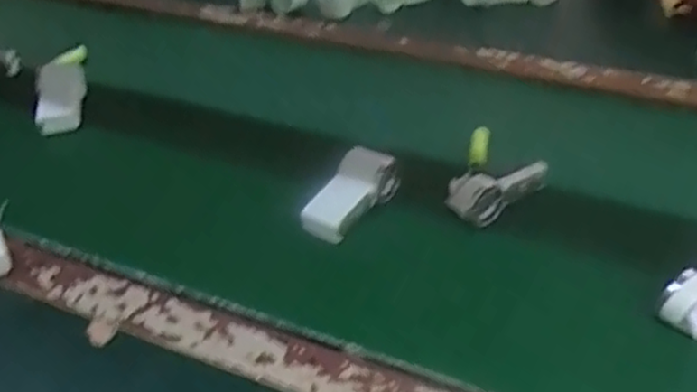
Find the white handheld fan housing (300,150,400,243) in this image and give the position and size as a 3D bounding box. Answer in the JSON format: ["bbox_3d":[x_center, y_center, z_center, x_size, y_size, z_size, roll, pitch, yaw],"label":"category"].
[{"bbox_3d":[0.001,-0.004,0.618,0.034,0.047,0.099,26,50,30],"label":"white handheld fan housing"}]

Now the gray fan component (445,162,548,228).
[{"bbox_3d":[0.127,-0.009,0.616,0.094,0.035,0.040,-29,47,-25],"label":"gray fan component"}]

